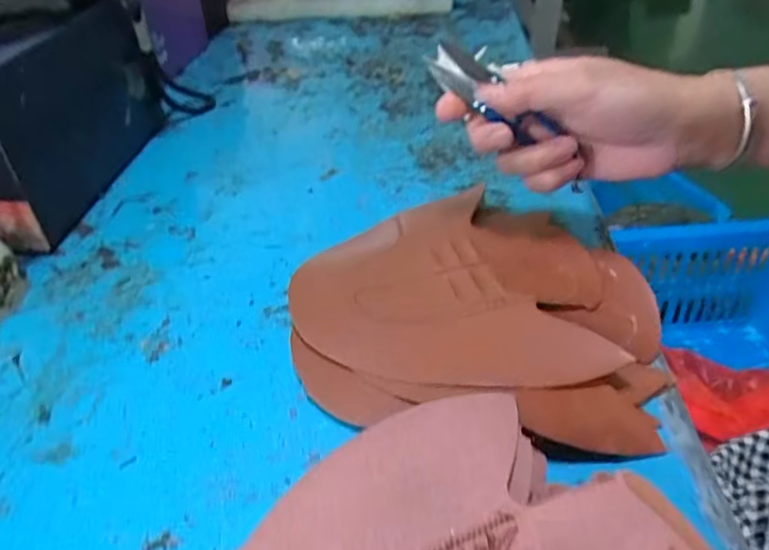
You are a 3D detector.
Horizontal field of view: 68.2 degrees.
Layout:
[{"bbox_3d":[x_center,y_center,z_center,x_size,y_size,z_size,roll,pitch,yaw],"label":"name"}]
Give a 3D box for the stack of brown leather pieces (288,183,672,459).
[{"bbox_3d":[0.051,0.007,0.327,0.194,0.018,0.187,6,41,11],"label":"stack of brown leather pieces"}]

